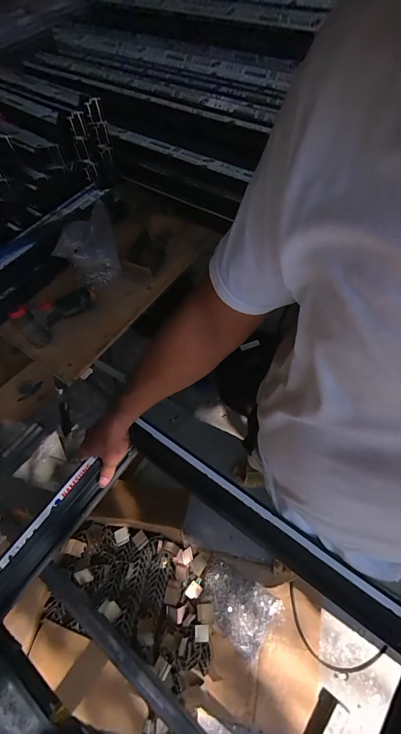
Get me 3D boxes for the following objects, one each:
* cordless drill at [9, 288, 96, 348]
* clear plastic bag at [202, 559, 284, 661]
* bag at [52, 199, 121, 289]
[{"bbox_3d":[-0.334,-0.138,0.792,0.064,0.090,0.184,35,70,24],"label":"cordless drill"},{"bbox_3d":[0.115,0.747,1.103,0.252,0.031,0.180,37,70,24],"label":"clear plastic bag"},{"bbox_3d":[-0.274,-0.286,0.845,0.134,0.120,0.138,-16,59,-2],"label":"bag"}]

